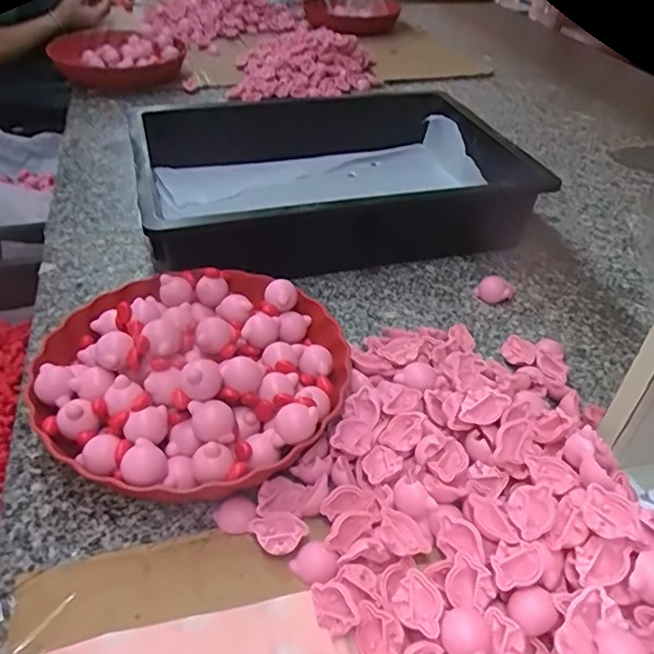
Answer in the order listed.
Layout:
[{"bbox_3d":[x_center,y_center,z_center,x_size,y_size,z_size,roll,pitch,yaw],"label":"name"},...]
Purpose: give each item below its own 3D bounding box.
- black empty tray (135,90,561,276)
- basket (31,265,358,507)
[{"bbox_3d":[-0.005,-0.195,0.740,0.439,0.092,0.345,-12,43,-17],"label":"black empty tray"},{"bbox_3d":[-0.103,0.030,0.473,0.236,0.075,0.232,-2,42,-7],"label":"basket"}]

